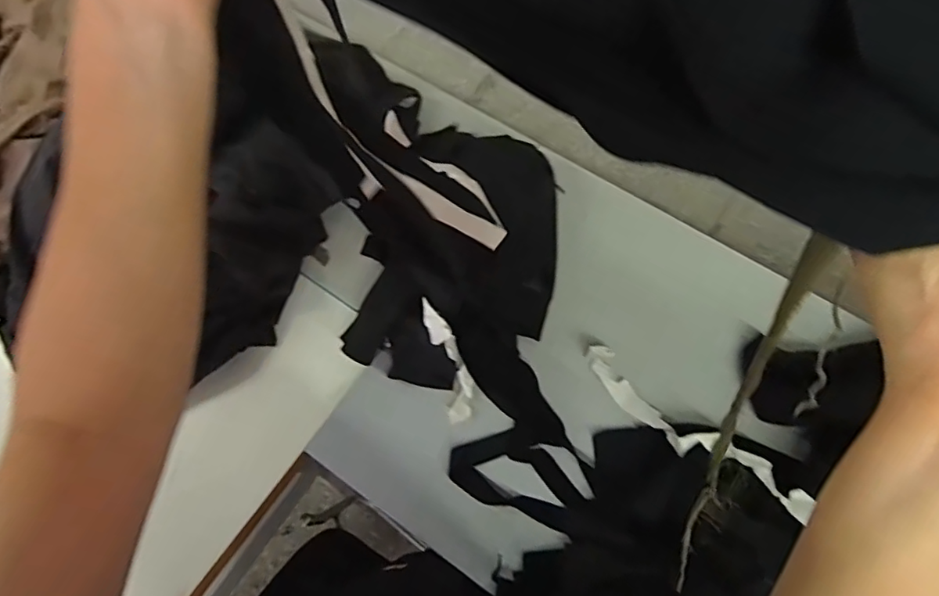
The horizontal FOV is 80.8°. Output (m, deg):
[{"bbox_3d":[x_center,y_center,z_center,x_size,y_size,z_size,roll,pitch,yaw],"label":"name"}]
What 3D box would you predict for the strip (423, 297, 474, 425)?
[{"bbox_3d":[-0.029,0.085,0.756,0.045,0.021,0.166,-19,96,-5],"label":"strip"}]

